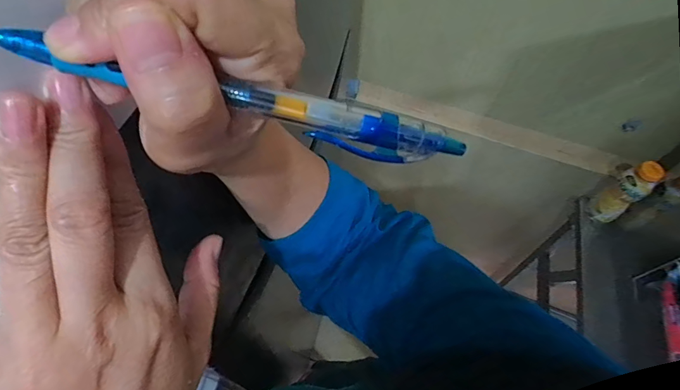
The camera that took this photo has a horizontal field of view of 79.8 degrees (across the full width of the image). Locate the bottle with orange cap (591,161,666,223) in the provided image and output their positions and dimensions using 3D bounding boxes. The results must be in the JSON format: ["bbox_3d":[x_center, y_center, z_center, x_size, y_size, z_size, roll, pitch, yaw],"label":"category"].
[{"bbox_3d":[0.582,-0.006,0.830,0.054,0.160,0.057,-32,66,-21],"label":"bottle with orange cap"}]

